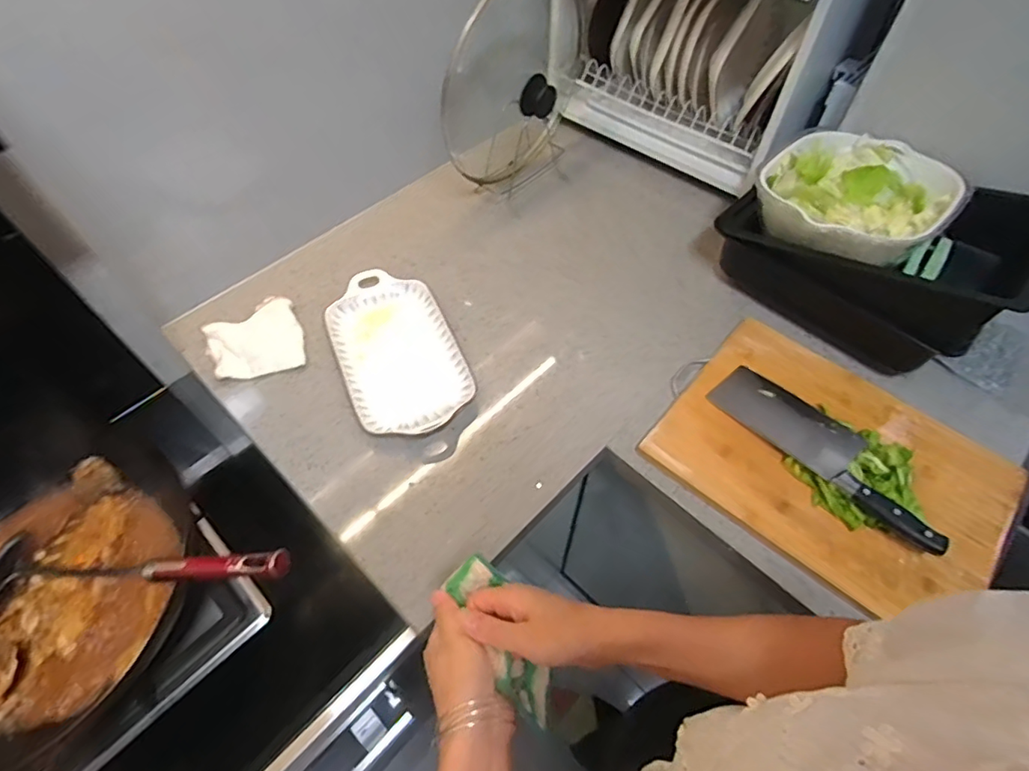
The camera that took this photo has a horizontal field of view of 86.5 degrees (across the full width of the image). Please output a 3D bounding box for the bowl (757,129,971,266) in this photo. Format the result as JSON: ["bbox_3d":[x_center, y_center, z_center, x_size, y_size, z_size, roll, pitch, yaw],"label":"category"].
[{"bbox_3d":[0.453,-0.260,0.727,0.216,0.087,0.221,-36,64,-22],"label":"bowl"}]

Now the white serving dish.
[{"bbox_3d":[-0.164,-0.049,0.770,0.161,0.032,0.280,-22,59,-15],"label":"white serving dish"}]

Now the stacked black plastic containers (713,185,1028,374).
[{"bbox_3d":[0.515,-0.197,0.781,0.346,0.194,0.292,40,64,23],"label":"stacked black plastic containers"}]

